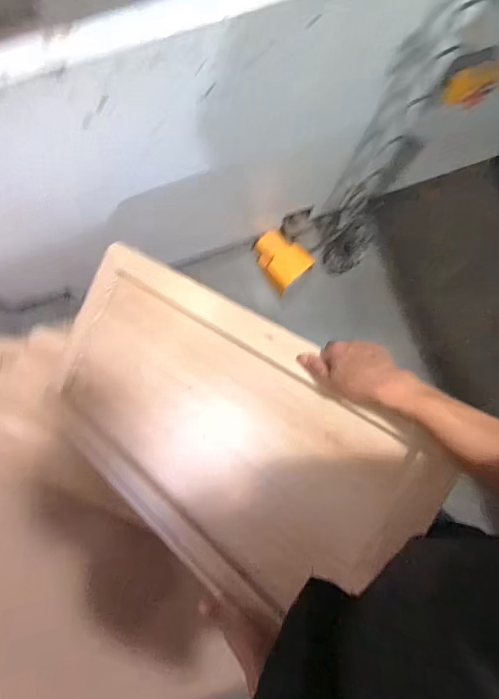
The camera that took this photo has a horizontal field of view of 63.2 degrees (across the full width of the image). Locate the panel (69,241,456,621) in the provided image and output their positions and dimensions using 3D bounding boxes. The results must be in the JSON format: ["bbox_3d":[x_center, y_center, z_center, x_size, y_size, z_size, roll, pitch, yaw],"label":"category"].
[{"bbox_3d":[-0.081,0.101,0.680,0.716,0.033,0.363,30,99,30],"label":"panel"}]

